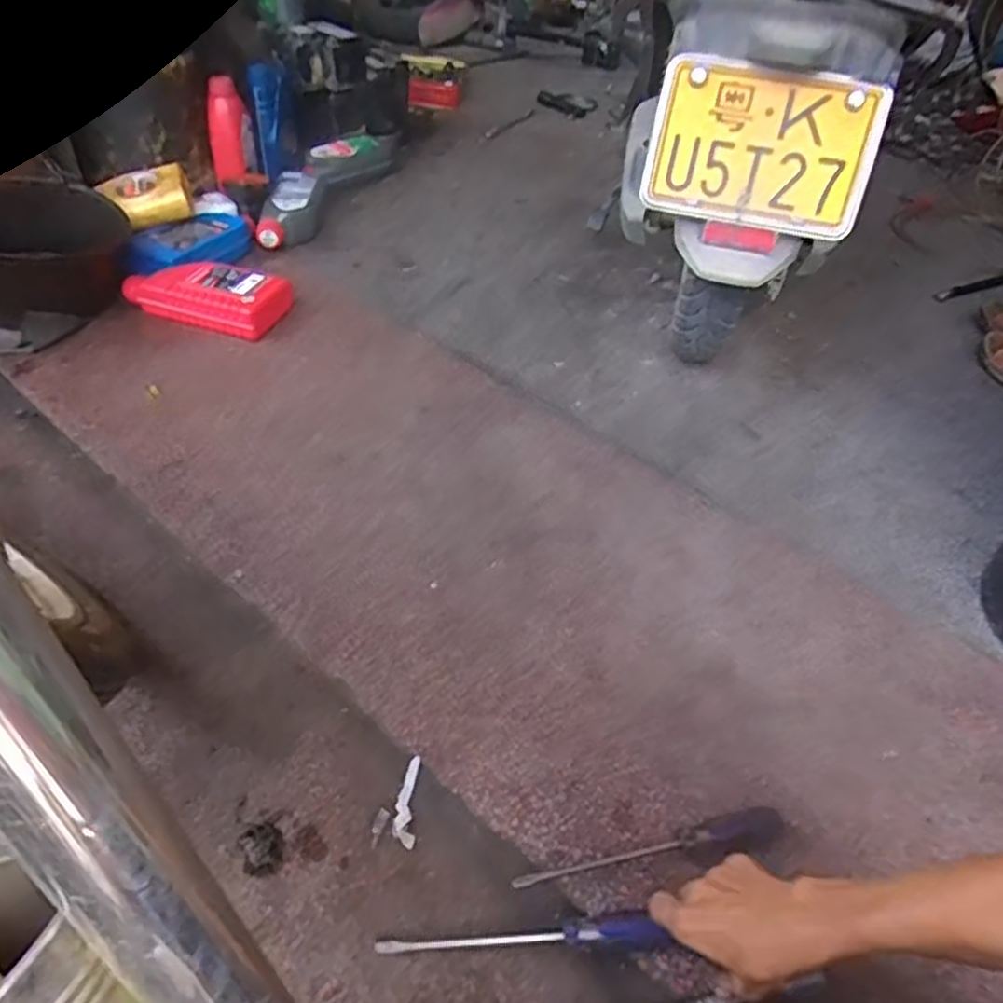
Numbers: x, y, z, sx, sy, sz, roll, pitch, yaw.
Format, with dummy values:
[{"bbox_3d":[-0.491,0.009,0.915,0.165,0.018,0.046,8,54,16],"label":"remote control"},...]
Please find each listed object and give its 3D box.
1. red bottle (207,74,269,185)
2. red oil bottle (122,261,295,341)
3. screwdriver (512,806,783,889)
[{"bbox_3d":[-0.469,-0.639,1.275,0.082,0.170,0.062,-13,31,-15],"label":"red bottle"},{"bbox_3d":[-0.450,-0.320,1.136,0.231,0.061,0.125,14,47,6],"label":"red oil bottle"},{"bbox_3d":[0.132,0.298,0.623,0.244,0.031,0.025,-7,46,-15],"label":"screwdriver"}]

